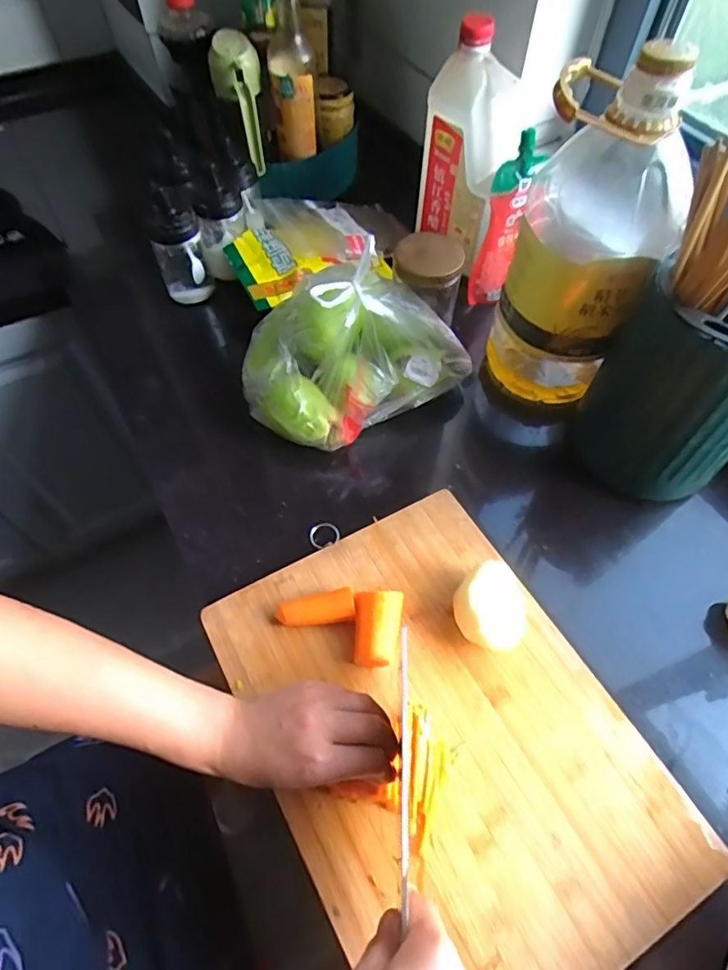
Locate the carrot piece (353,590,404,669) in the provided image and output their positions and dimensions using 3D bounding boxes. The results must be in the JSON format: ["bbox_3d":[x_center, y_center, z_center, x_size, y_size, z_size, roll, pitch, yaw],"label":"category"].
[{"bbox_3d":[0.012,0.123,0.457,0.039,0.036,0.058,2,58,1],"label":"carrot piece"}]

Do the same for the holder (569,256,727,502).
[{"bbox_3d":[0.304,-0.097,0.510,0.135,0.191,0.144,-23,61,-14],"label":"holder"}]

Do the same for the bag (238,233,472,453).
[{"bbox_3d":[-0.007,-0.157,0.566,0.249,0.135,0.169,-12,59,-8],"label":"bag"}]

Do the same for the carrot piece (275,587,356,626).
[{"bbox_3d":[-0.042,0.111,0.478,0.067,0.024,0.025,-6,58,-4],"label":"carrot piece"}]

